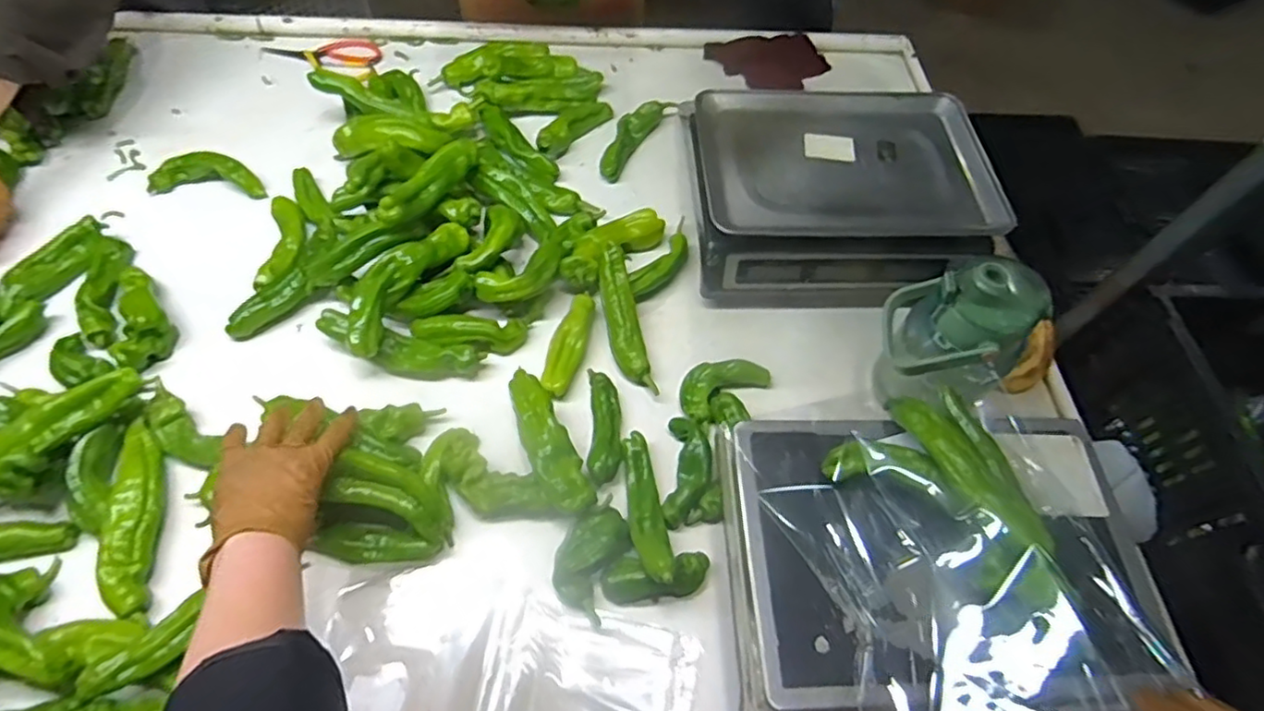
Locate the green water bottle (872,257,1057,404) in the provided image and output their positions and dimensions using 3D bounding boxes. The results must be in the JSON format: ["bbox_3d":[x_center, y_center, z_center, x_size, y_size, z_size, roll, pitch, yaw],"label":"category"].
[{"bbox_3d":[0.319,-0.013,0.637,0.113,0.171,0.128,-3,58,-6],"label":"green water bottle"}]

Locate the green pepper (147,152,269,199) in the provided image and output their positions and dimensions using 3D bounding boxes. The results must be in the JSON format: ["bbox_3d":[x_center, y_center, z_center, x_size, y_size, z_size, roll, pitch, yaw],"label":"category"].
[{"bbox_3d":[-0.543,-0.232,0.817,0.141,0.034,0.044,4,58,-2],"label":"green pepper"}]

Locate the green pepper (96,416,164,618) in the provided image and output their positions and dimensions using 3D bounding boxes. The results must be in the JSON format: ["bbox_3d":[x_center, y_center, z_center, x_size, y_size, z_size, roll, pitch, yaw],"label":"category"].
[{"bbox_3d":[-0.458,0.142,0.589,0.038,0.029,0.182,-10,59,-10],"label":"green pepper"}]

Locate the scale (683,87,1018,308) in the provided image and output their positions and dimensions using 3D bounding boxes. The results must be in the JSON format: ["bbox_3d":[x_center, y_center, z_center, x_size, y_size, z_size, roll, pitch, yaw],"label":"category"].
[{"bbox_3d":[0.247,-0.197,0.796,0.341,0.119,0.246,-1,58,-4],"label":"scale"}]

